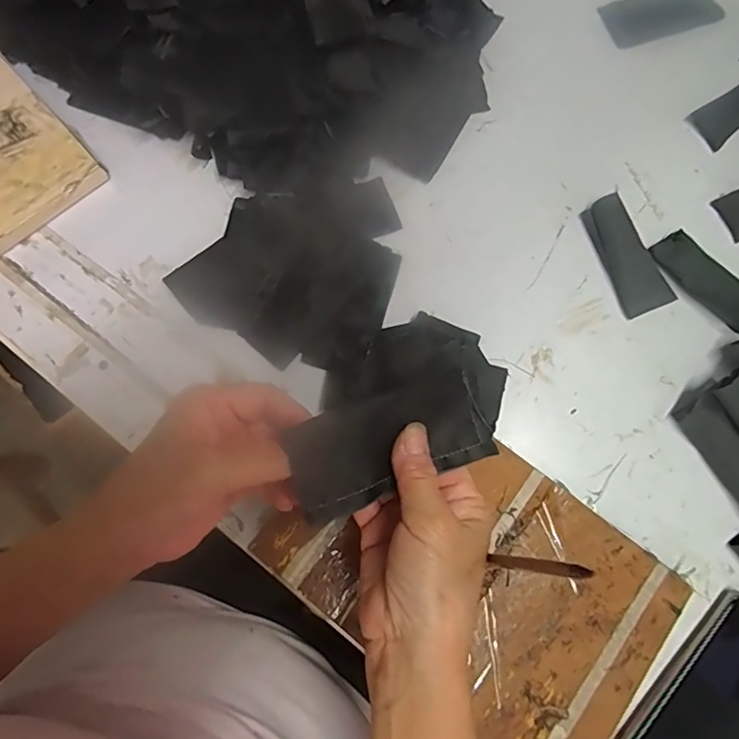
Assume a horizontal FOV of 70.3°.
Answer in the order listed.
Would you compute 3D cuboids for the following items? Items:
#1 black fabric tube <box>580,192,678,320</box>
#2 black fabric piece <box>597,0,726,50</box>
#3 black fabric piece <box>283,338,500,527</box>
[{"bbox_3d":[0.224,-0.099,0.450,0.044,0.021,0.102,-18,75,-6],"label":"black fabric tube"},{"bbox_3d":[0.296,-0.362,0.533,0.117,0.005,0.059,-18,75,-6],"label":"black fabric piece"},{"bbox_3d":[0.012,0.035,0.278,0.112,0.005,0.060,-22,101,-19],"label":"black fabric piece"}]

